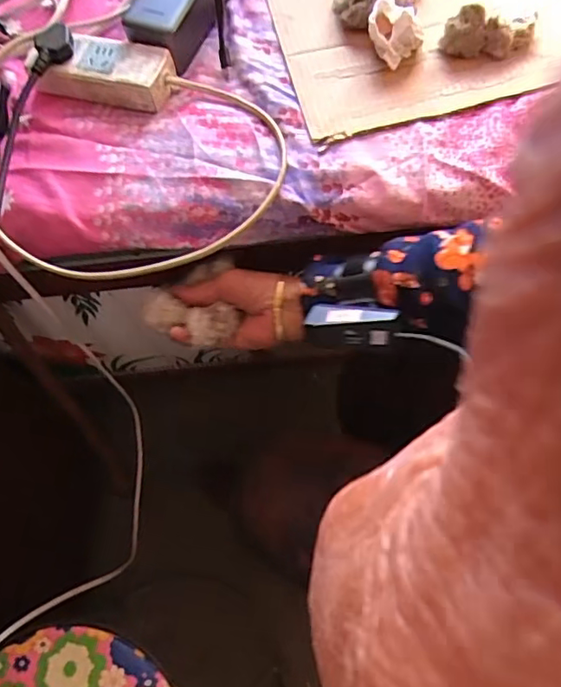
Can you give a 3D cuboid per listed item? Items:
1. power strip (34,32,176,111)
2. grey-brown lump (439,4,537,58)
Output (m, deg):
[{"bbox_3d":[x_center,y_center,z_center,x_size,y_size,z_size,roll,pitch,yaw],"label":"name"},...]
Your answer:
[{"bbox_3d":[-0.163,-0.251,0.519,0.123,0.028,0.053,8,68,9],"label":"power strip"},{"bbox_3d":[0.183,-0.273,0.496,0.075,0.030,0.028,7,68,8],"label":"grey-brown lump"}]

